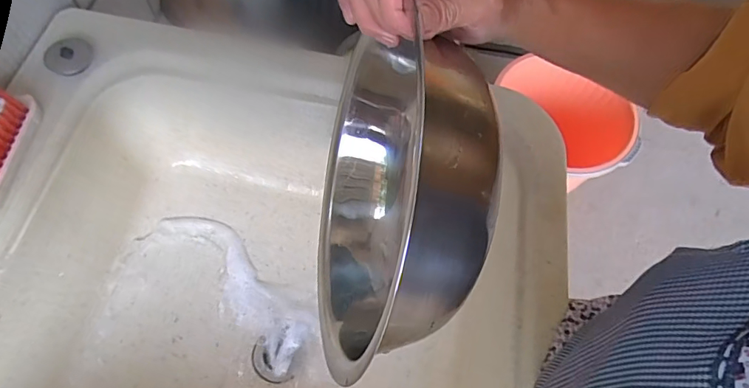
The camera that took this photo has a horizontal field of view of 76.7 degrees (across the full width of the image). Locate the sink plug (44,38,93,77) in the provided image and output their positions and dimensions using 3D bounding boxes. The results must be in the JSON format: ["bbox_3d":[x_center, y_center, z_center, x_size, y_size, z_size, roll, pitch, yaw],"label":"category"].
[{"bbox_3d":[-0.314,-0.143,0.488,0.037,0.008,0.047,33,66,-15],"label":"sink plug"}]

